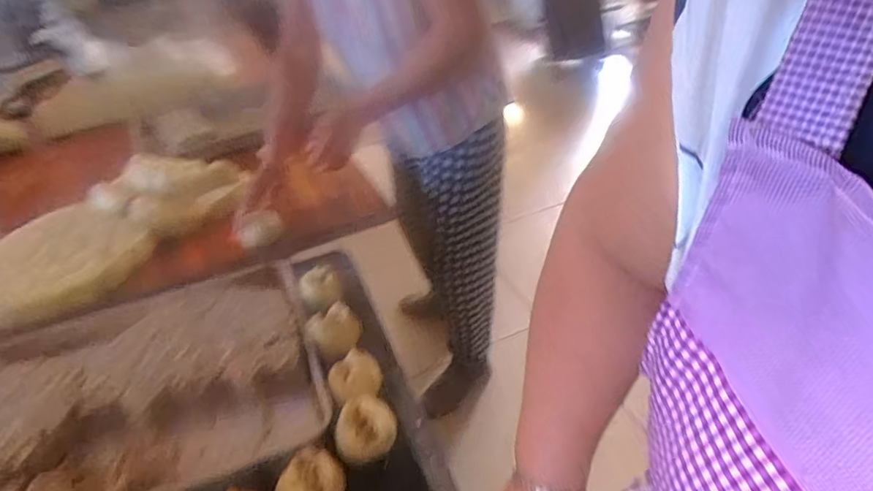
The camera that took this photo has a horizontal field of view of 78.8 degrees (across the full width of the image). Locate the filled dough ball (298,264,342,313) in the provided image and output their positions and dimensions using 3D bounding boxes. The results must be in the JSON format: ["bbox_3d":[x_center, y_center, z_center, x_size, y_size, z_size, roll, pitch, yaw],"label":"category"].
[{"bbox_3d":[-0.196,0.068,0.895,0.070,0.058,0.056,-21,39,-18],"label":"filled dough ball"}]

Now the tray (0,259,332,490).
[{"bbox_3d":[-0.470,0.216,0.750,0.580,0.071,0.406,-18,39,-15],"label":"tray"}]

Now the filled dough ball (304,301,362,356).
[{"bbox_3d":[-0.162,0.134,0.835,0.076,0.058,0.051,-22,40,-19],"label":"filled dough ball"}]

